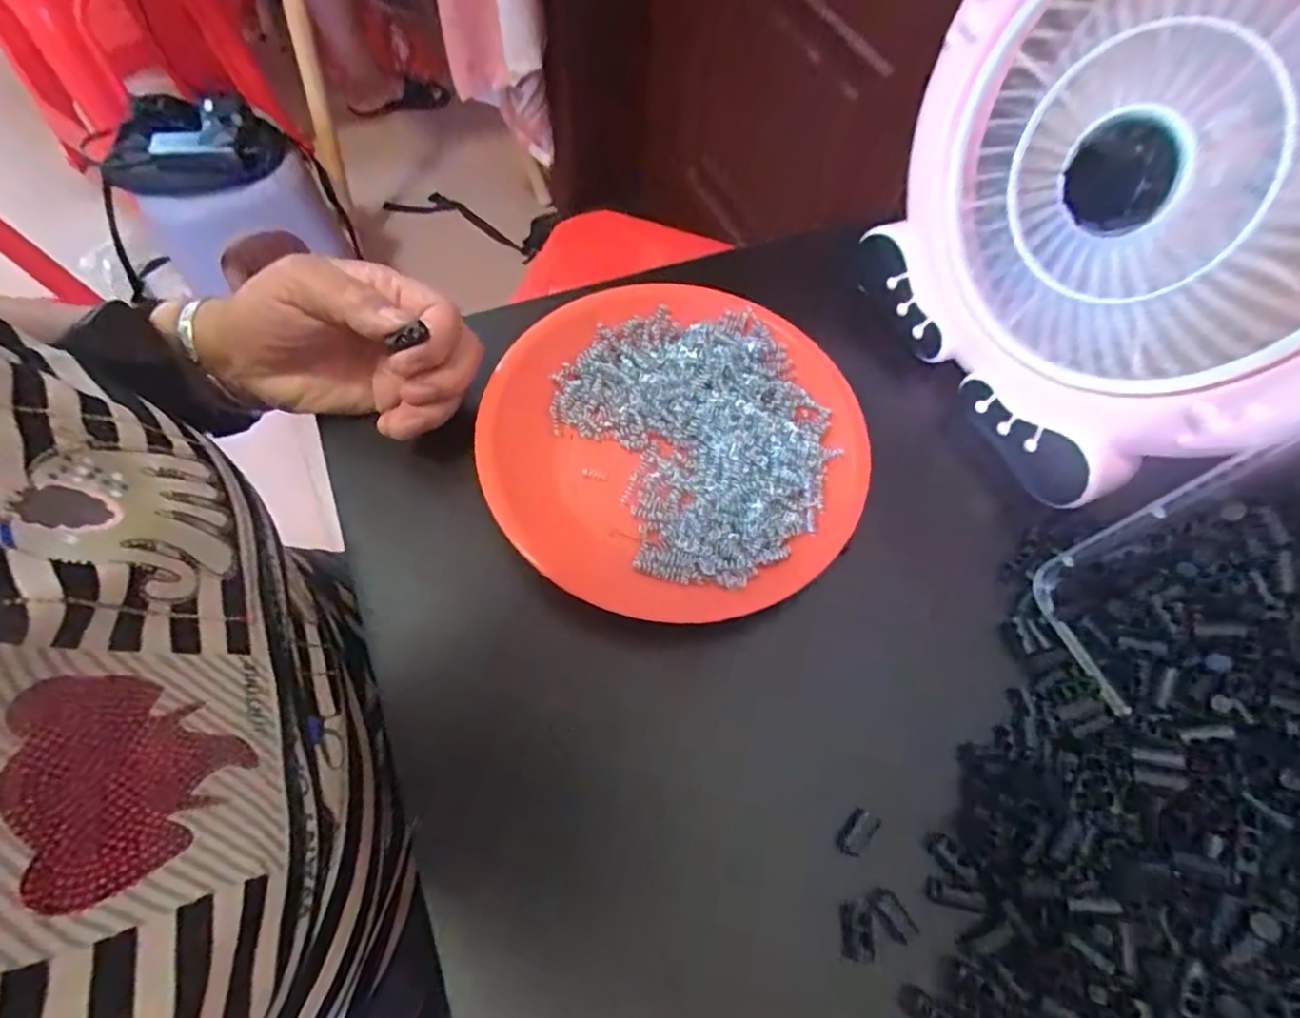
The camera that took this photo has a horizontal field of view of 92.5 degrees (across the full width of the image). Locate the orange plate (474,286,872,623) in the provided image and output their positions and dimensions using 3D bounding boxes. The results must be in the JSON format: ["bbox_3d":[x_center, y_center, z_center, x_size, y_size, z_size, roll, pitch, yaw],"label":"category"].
[{"bbox_3d":[0.014,-0.036,0.326,0.186,0.031,0.183,1,64,-2],"label":"orange plate"}]

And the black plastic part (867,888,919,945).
[{"bbox_3d":[0.098,0.164,0.251,0.009,0.010,0.020,-32,70,-16],"label":"black plastic part"}]

